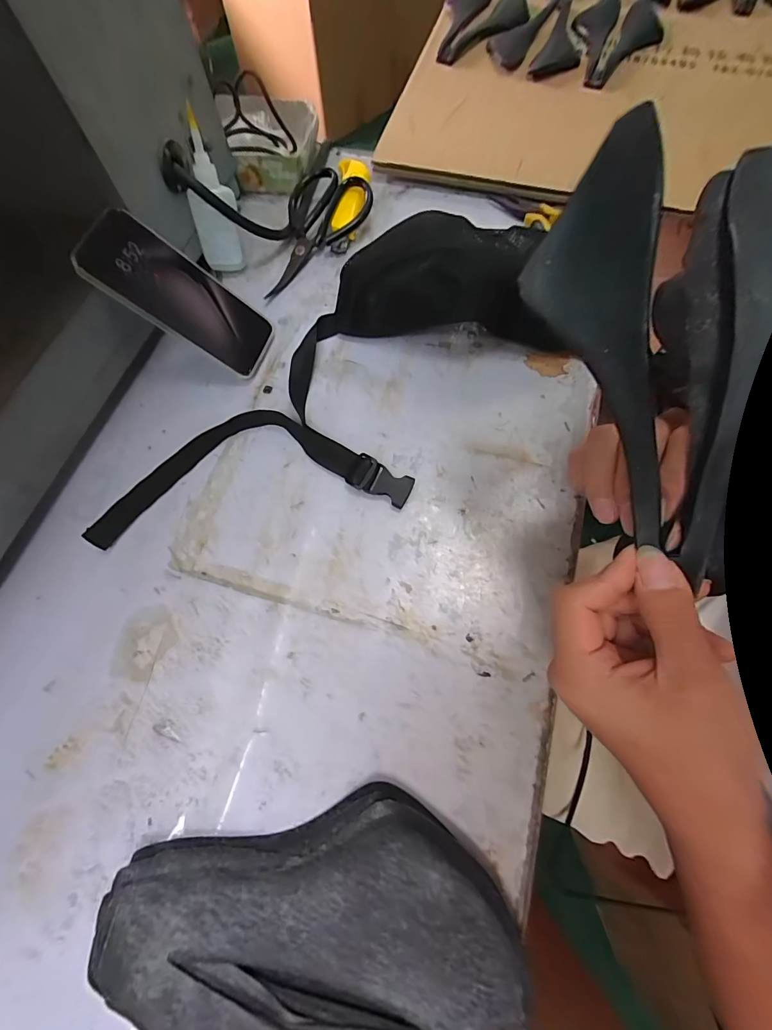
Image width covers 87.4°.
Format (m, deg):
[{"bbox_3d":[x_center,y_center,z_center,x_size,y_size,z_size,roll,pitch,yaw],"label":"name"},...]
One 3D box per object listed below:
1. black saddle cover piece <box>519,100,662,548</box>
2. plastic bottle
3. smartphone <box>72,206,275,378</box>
[{"bbox_3d":[0.112,-0.086,0.203,0.055,0.037,0.198,-10,91,-2],"label":"black saddle cover piece"},{"bbox_3d":[-0.183,-0.331,0.424,0.047,0.128,0.031,3,39,3],"label":"plastic bottle"},{"bbox_3d":[-0.192,-0.207,0.388,0.163,0.011,0.080,29,67,-31],"label":"smartphone"}]

